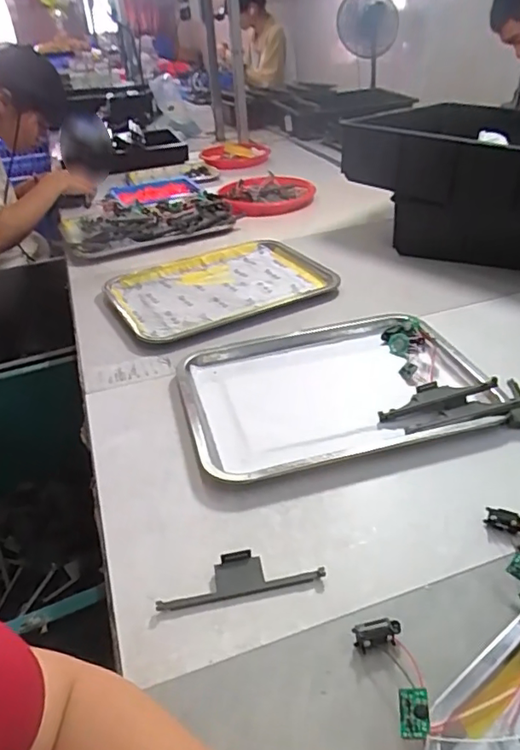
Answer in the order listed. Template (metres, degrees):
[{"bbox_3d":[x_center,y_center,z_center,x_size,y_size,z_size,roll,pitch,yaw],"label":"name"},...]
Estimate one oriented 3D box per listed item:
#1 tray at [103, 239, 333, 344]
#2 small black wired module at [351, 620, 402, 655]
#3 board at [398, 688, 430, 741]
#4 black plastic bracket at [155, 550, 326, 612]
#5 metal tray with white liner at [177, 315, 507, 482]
[{"bbox_3d":[-0.073,-0.158,0.933,0.338,0.025,0.275,-18,36,-19],"label":"tray"},{"bbox_3d":[0.087,0.194,0.403,0.035,0.012,0.018,-9,34,-7],"label":"small black wired module"},{"bbox_3d":[0.096,0.212,0.340,0.018,0.004,0.028,-10,42,21],"label":"board"},{"bbox_3d":[-0.017,0.168,0.456,0.136,0.013,0.036,-9,34,-7],"label":"black plastic bracket"},{"bbox_3d":[0.086,0.011,0.674,0.353,0.021,0.269,-11,34,-9],"label":"metal tray with white liner"}]

